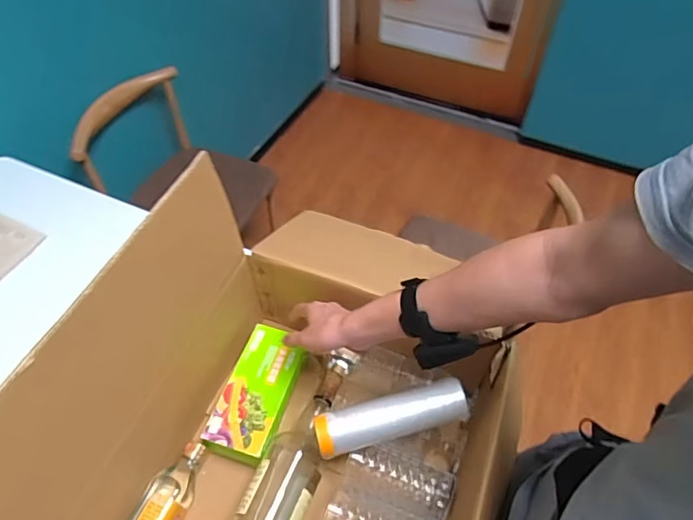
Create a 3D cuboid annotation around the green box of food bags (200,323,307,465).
[{"bbox_3d":[-0.131,0.193,0.764,0.095,0.035,0.197,11,53,10],"label":"green box of food bags"}]

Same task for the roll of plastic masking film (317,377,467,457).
[{"bbox_3d":[0.059,0.205,0.667,0.197,0.040,0.049,-12,50,-9],"label":"roll of plastic masking film"}]

